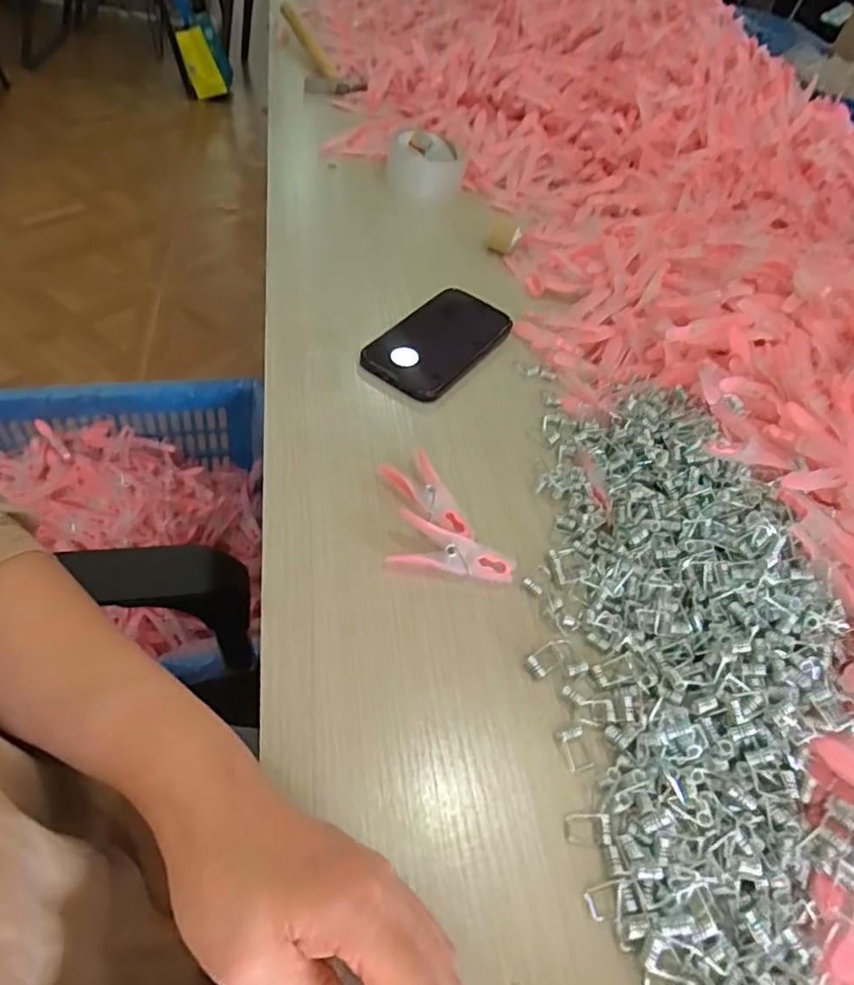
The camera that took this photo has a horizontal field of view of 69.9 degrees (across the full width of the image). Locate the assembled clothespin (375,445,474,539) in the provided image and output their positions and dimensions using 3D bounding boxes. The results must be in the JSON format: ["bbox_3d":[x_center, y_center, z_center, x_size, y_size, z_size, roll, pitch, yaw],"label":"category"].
[{"bbox_3d":[-0.001,0.003,0.413,0.031,0.013,0.074,-17,57,-26],"label":"assembled clothespin"}]

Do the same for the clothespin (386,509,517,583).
[{"bbox_3d":[0.017,0.039,0.385,0.076,0.019,0.030,18,49,1],"label":"clothespin"}]

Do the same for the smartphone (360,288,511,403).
[{"bbox_3d":[0.014,-0.135,0.533,0.075,0.010,0.155,34,49,9],"label":"smartphone"}]

